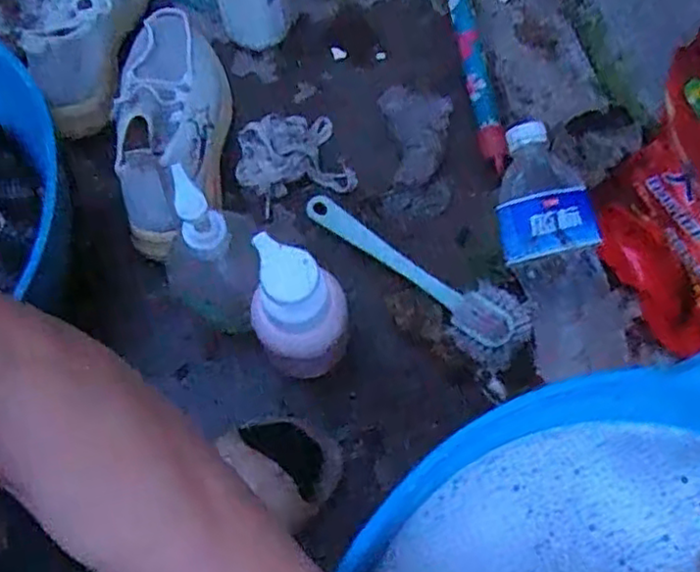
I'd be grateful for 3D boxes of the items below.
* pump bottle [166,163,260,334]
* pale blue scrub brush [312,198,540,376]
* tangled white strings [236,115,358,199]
[{"bbox_3d":[-0.100,-0.019,0.488,0.065,0.142,0.071,0,67,1],"label":"pump bottle"},{"bbox_3d":[0.052,-0.017,0.557,0.212,0.033,0.053,40,73,16],"label":"pale blue scrub brush"},{"bbox_3d":[-0.051,-0.118,0.599,0.097,0.029,0.070,-9,67,-3],"label":"tangled white strings"}]

